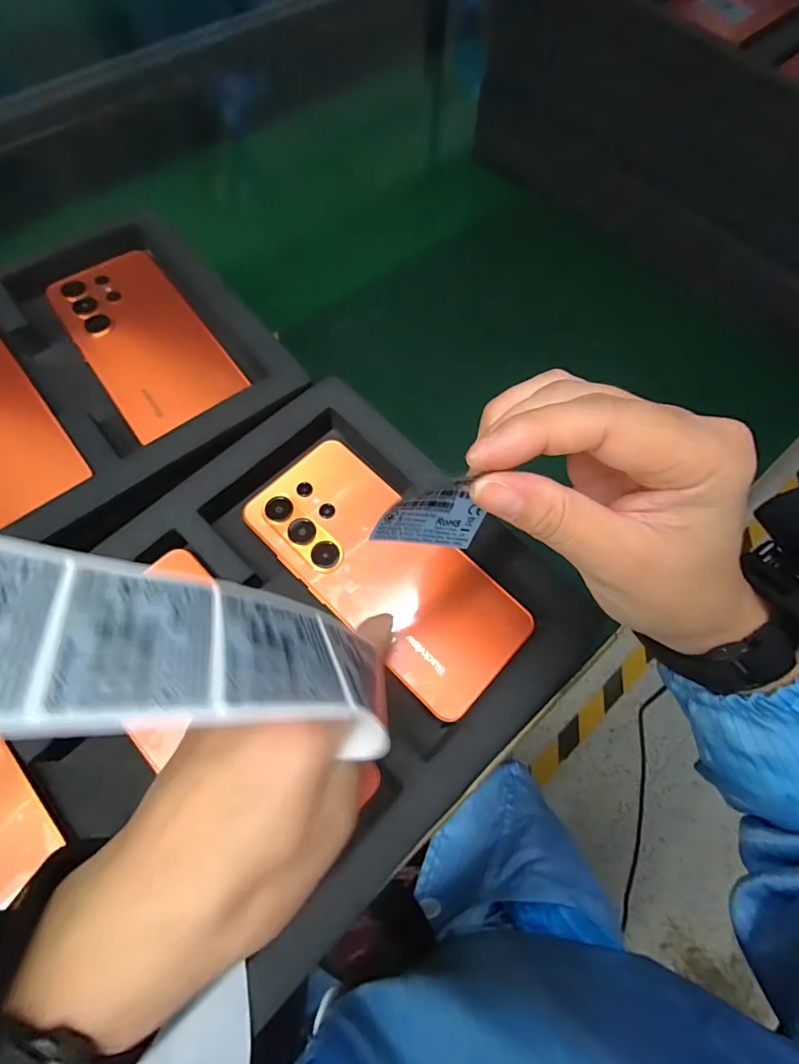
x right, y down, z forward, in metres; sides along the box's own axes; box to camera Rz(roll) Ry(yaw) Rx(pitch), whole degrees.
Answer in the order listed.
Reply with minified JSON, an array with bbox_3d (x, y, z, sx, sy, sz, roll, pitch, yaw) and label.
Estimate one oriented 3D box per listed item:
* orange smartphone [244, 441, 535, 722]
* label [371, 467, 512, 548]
[{"bbox_3d":[-0.007,0.020,0.268,0.165,0.010,0.079,42,73,13],"label":"orange smartphone"},{"bbox_3d":[0.012,-0.007,0.152,0.038,0.026,0.010,7,33,-32],"label":"label"}]

